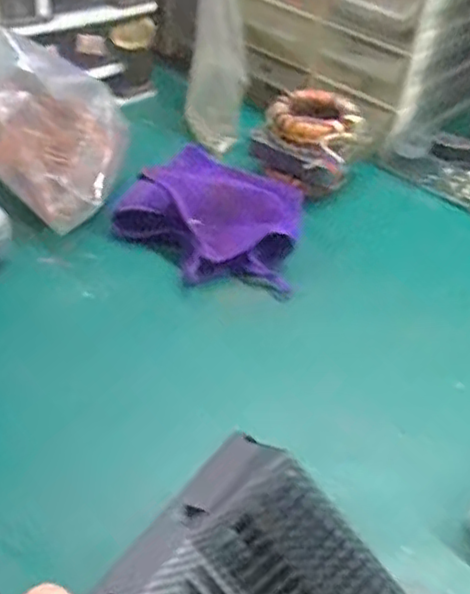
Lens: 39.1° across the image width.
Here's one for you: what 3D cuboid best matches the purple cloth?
[{"bbox_3d":[-0.024,-0.063,0.532,0.154,0.062,0.103,21,44,17],"label":"purple cloth"}]

